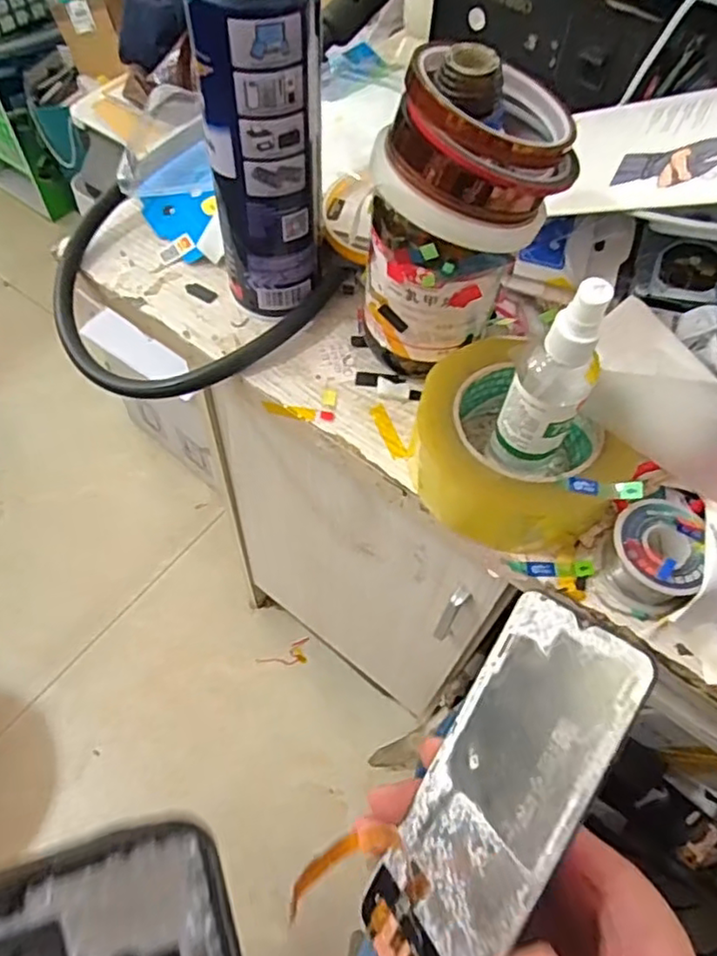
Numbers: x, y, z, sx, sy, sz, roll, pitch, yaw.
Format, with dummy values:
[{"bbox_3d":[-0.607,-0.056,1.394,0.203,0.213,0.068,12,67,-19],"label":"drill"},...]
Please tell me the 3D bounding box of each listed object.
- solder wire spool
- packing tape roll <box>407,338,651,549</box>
[{"bbox_3d":[0.156,0.043,0.349,0.044,0.033,0.054,17,59,9],"label":"solder wire spool"},{"bbox_3d":[0.086,-0.018,0.372,0.105,0.052,0.111,1,58,-1],"label":"packing tape roll"}]

